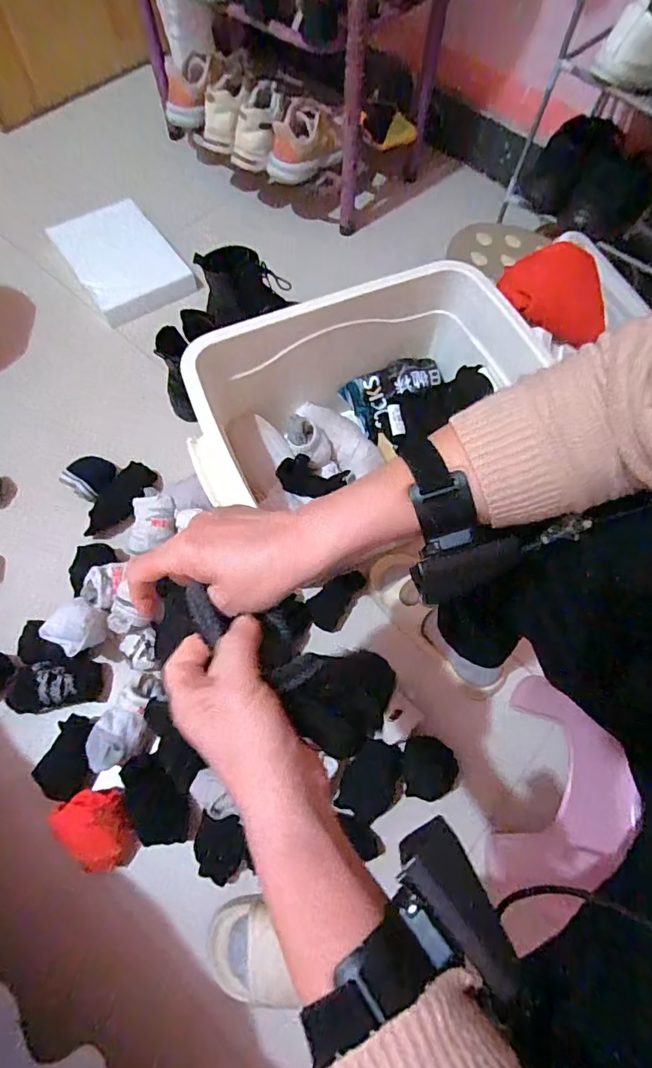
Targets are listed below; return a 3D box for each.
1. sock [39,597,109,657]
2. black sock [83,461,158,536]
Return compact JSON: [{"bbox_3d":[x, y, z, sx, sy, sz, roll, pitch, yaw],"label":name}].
[{"bbox_3d":[-0.346,0.128,0.691,0.075,0.047,0.069,1,67,-2],"label":"sock"},{"bbox_3d":[-0.343,-0.059,0.826,0.066,0.034,0.144,33,69,11],"label":"black sock"}]

